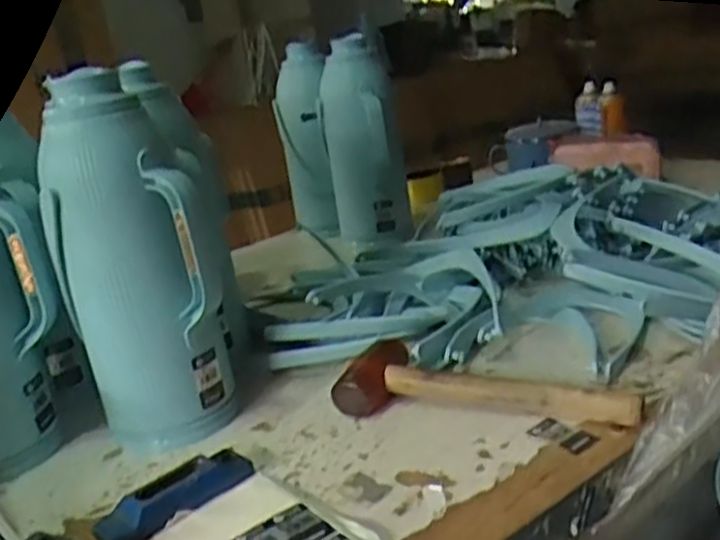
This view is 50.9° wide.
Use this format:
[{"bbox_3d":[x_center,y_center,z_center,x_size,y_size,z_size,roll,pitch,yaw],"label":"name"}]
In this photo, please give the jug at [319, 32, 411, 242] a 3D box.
[{"bbox_3d":[0.006,-0.230,1.372,0.133,0.357,0.139,-7,16,2],"label":"jug"}]

